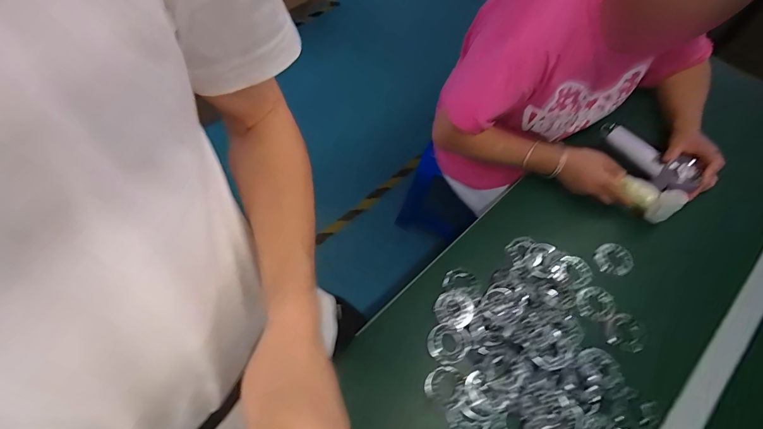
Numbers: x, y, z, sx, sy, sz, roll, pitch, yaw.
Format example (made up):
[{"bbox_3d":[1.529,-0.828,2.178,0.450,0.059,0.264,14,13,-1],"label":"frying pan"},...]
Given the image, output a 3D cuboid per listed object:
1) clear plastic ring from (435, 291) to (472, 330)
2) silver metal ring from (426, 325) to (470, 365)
[{"bbox_3d":[0.118,0.155,0.597,0.060,0.008,0.058,2,62,-3],"label":"clear plastic ring"},{"bbox_3d":[0.104,0.205,0.577,0.061,0.010,0.059,2,62,-3],"label":"silver metal ring"}]

